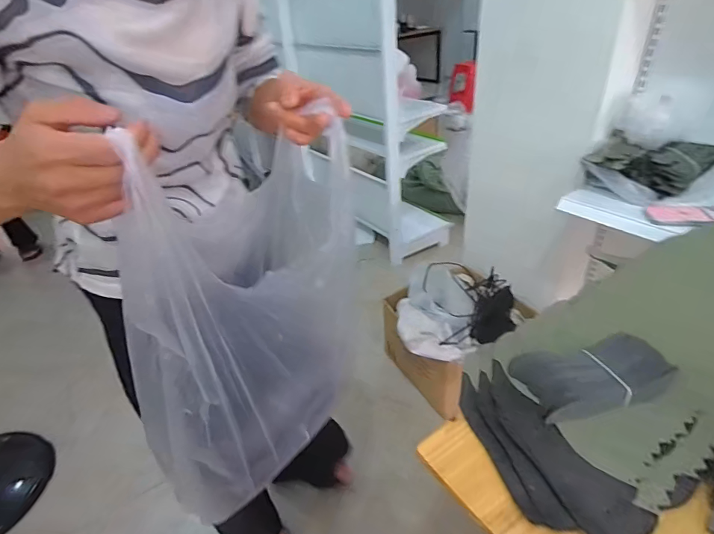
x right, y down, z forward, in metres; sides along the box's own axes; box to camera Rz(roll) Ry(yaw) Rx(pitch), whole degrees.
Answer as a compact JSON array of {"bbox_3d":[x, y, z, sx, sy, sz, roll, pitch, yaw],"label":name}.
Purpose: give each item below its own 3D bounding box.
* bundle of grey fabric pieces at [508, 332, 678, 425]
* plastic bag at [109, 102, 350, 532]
[{"bbox_3d":[0.307,0.142,0.553,0.178,0.050,0.098,-5,32,0],"label":"bundle of grey fabric pieces"},{"bbox_3d":[-0.124,0.052,0.523,0.145,0.381,0.309,18,39,31],"label":"plastic bag"}]

